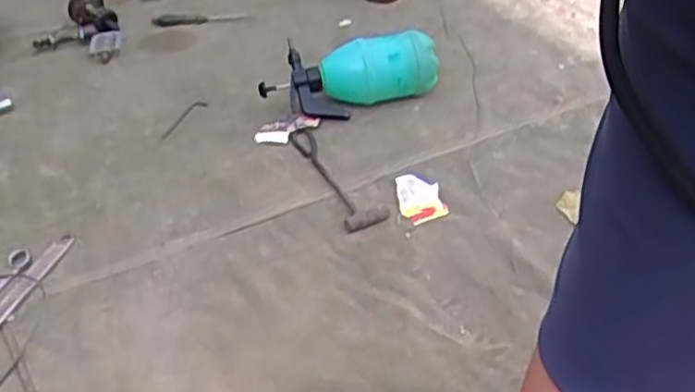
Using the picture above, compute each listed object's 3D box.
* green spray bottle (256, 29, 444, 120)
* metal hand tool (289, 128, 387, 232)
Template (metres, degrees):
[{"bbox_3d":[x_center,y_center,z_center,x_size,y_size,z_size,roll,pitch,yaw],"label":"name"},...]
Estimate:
[{"bbox_3d":[0.006,-0.207,1.238,0.297,0.112,0.096,-13,39,-15],"label":"green spray bottle"},{"bbox_3d":[-0.024,-0.029,1.165,0.075,0.026,0.242,-21,54,-24],"label":"metal hand tool"}]

